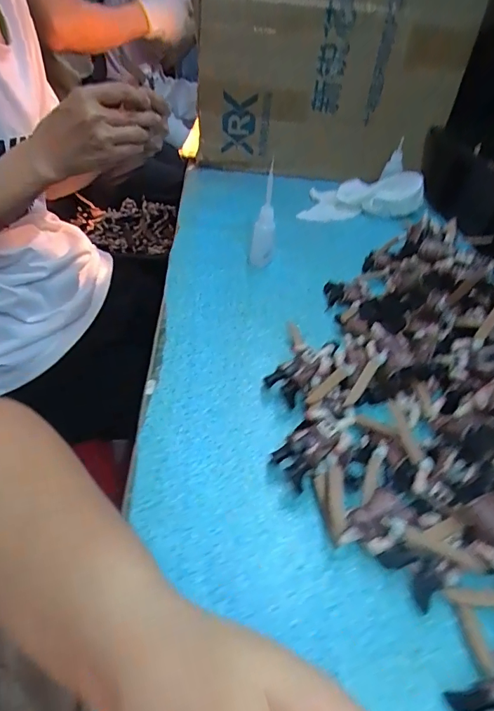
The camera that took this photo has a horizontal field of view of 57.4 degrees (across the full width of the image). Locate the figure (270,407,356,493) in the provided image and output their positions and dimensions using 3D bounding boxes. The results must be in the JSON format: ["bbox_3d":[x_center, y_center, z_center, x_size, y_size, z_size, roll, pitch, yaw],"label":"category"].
[{"bbox_3d":[0.050,0.063,0.315,0.061,0.036,0.033,-26,52,-29],"label":"figure"}]

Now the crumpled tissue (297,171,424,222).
[{"bbox_3d":[0.163,-0.223,0.644,0.171,0.048,0.066,-8,44,4],"label":"crumpled tissue"}]

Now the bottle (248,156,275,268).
[{"bbox_3d":[0.019,-0.151,0.498,0.025,0.109,0.022,9,43,4],"label":"bottle"}]

